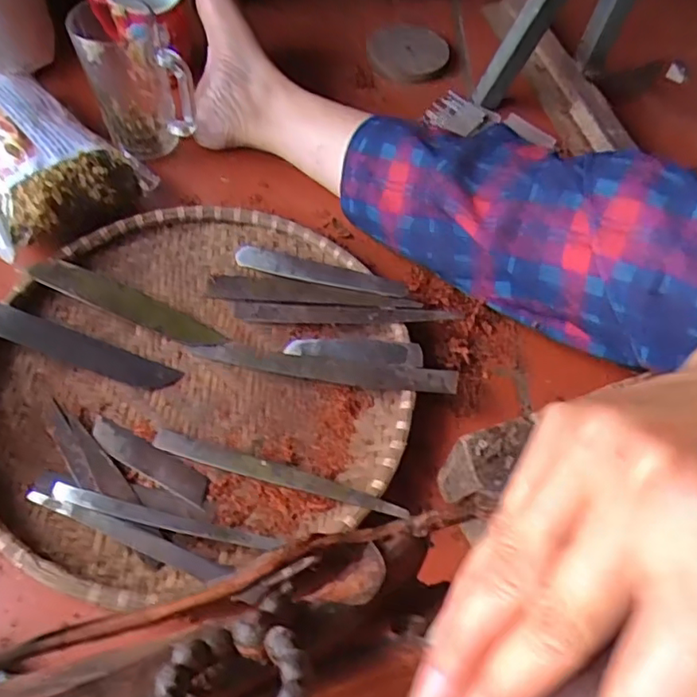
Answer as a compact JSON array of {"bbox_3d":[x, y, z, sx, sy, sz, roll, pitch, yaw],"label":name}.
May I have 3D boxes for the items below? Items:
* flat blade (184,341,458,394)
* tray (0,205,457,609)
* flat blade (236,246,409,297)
[{"bbox_3d":[-0.024,0.015,0.483,0.216,0.010,0.022,7,71,10],"label":"flat blade"},{"bbox_3d":[-0.116,0.012,0.480,0.344,0.031,0.322,1,58,-1],"label":"tray"},{"bbox_3d":[-0.026,-0.068,0.535,0.158,0.007,0.023,15,72,14],"label":"flat blade"}]

